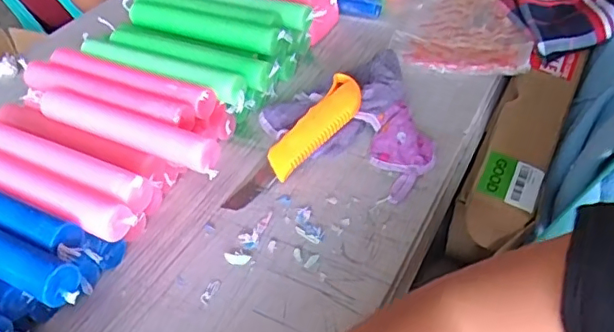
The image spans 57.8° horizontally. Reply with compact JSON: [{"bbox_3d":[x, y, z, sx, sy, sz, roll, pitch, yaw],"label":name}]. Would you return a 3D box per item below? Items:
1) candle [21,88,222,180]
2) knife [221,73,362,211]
[{"bbox_3d":[-0.165,-0.036,0.488,0.207,0.022,0.025,18,47,23],"label":"candle"},{"bbox_3d":[-0.010,-0.023,0.518,0.039,0.023,0.172,32,68,33],"label":"knife"}]

